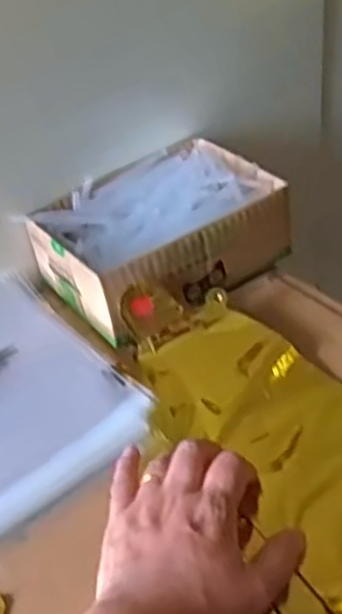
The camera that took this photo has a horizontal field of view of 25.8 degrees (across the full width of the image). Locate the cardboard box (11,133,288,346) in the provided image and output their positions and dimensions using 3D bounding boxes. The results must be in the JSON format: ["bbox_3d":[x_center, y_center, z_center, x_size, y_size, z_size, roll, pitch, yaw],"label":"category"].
[{"bbox_3d":[-0.010,-0.060,0.624,0.182,0.066,0.139,-31,46,-25],"label":"cardboard box"}]

